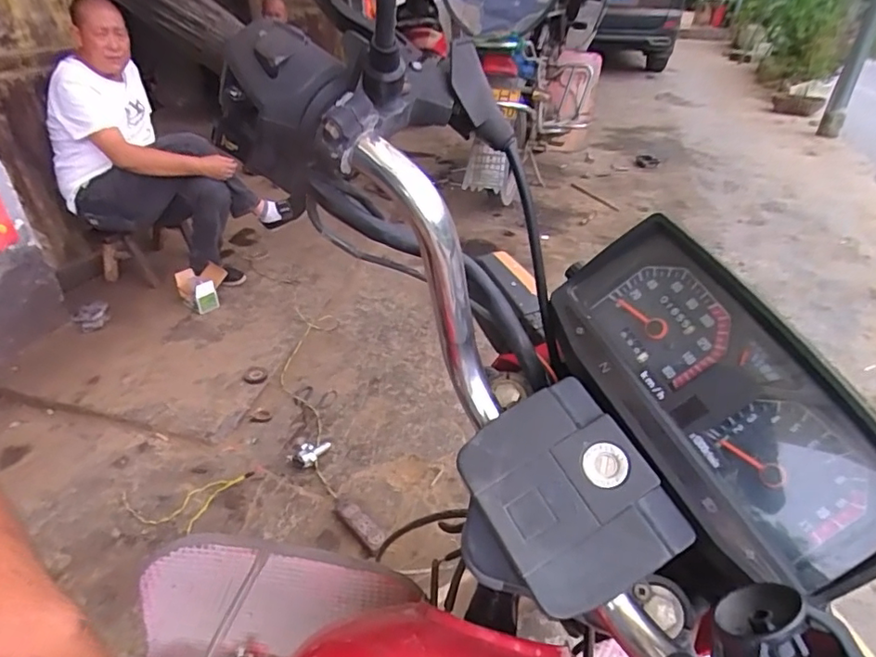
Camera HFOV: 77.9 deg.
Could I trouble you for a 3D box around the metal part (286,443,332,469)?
[{"bbox_3d":[-0.375,0.358,1.582,0.074,0.039,0.110,19,39,24],"label":"metal part"}]

